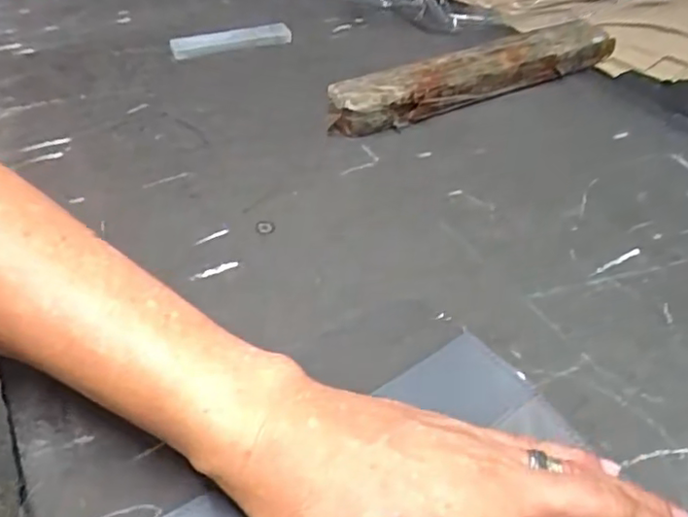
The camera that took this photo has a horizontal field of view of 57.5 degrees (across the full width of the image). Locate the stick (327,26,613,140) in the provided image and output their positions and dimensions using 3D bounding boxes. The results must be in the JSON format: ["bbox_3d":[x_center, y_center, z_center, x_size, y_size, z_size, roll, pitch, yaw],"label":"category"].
[{"bbox_3d":[0.109,-0.152,0.520,0.269,0.039,0.041,-18,46,-21],"label":"stick"}]

